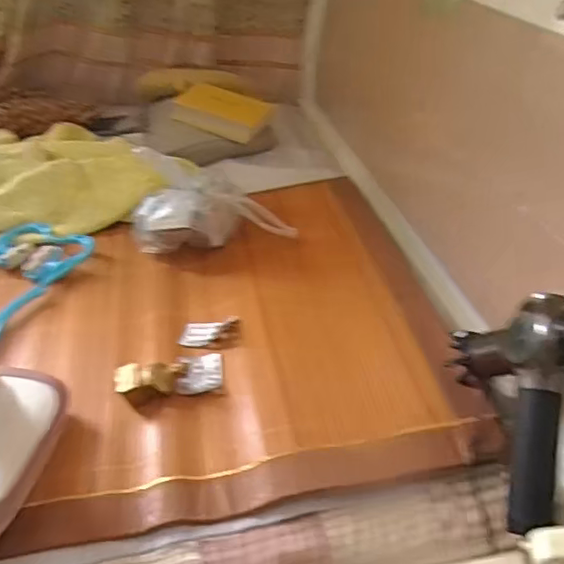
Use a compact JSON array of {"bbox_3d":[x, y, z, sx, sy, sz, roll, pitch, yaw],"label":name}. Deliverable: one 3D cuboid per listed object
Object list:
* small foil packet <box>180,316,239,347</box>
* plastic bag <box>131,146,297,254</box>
[{"bbox_3d":[-0.114,0.079,0.943,0.092,0.013,0.047,-6,37,-11],"label":"small foil packet"},{"bbox_3d":[-0.139,-0.182,1.122,0.283,0.178,0.140,-8,37,-14],"label":"plastic bag"}]

